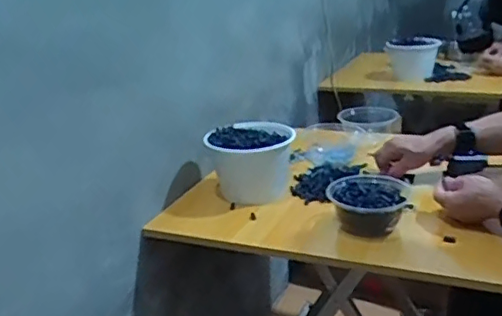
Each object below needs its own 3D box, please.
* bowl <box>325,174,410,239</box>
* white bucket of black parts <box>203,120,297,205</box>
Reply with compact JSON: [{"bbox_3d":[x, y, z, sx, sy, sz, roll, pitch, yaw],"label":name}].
[{"bbox_3d":[0.199,0.076,0.982,0.135,0.061,0.147,0,21,10],"label":"bowl"},{"bbox_3d":[0.004,0.012,1.111,0.154,0.137,0.152,0,21,10],"label":"white bucket of black parts"}]

